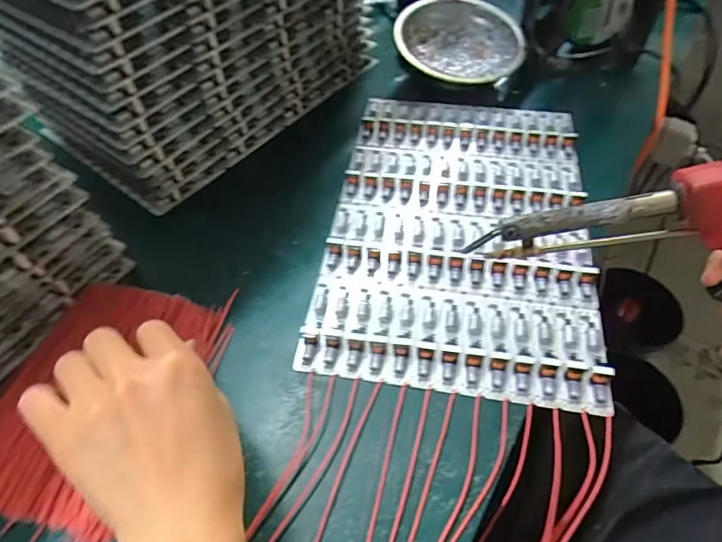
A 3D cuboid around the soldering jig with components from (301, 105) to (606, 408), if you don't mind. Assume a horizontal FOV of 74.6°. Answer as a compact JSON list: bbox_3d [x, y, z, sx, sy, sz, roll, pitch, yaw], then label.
[{"bbox_3d":[0.075,-0.041,0.366,0.189,0.014,0.279,6,56,9],"label":"soldering jig with components"}]

